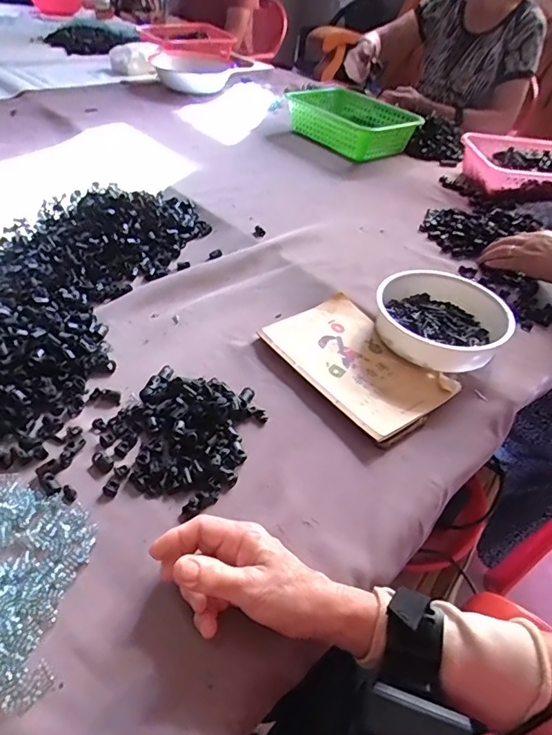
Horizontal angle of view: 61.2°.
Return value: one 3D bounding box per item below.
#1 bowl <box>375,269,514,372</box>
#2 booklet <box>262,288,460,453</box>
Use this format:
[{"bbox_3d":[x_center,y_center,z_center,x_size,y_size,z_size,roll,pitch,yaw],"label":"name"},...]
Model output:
[{"bbox_3d":[0.210,-0.062,0.602,0.160,0.050,0.167,3,45,-3],"label":"bowl"},{"bbox_3d":[0.099,-0.007,0.565,0.144,0.013,0.208,-26,53,-28],"label":"booklet"}]

